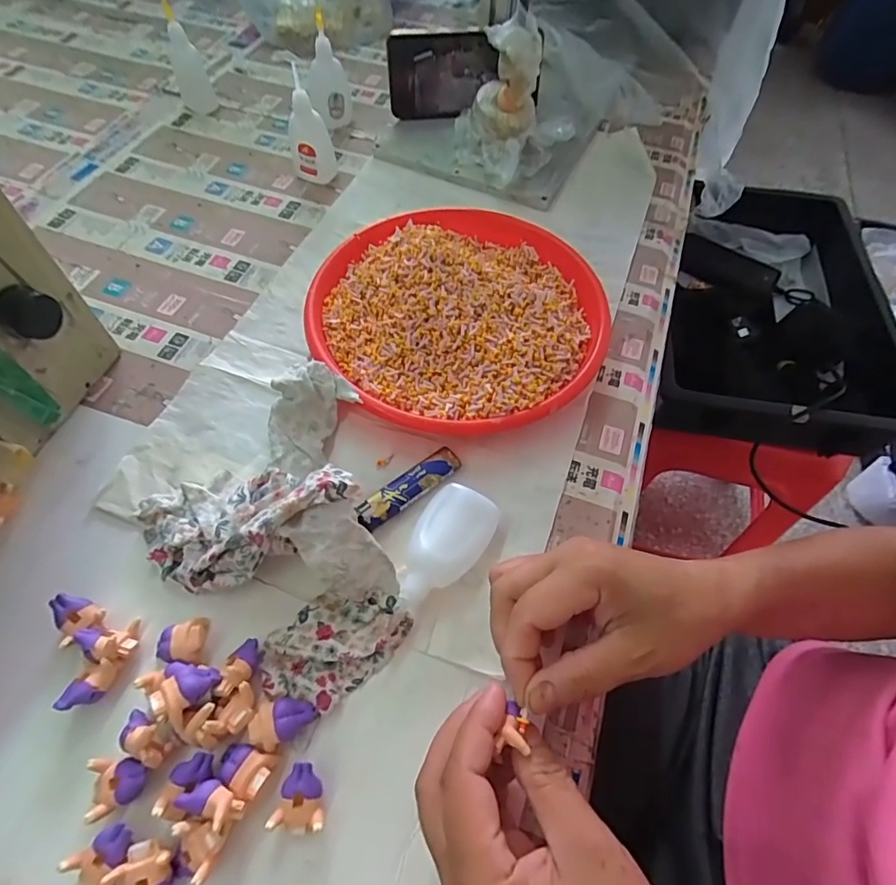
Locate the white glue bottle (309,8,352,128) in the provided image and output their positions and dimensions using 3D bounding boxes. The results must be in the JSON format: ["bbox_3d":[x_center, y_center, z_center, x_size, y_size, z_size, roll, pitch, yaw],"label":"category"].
[{"bbox_3d":[-0.131,-0.403,0.557,0.045,0.100,0.033,-6,59,-8],"label":"white glue bottle"}]

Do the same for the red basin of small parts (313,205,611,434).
[{"bbox_3d":[0.008,-0.106,0.412,0.227,0.052,0.226,2,58,-3],"label":"red basin of small parts"}]

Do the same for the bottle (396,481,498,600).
[{"bbox_3d":[-0.001,0.065,0.319,0.043,0.023,0.077,26,60,12],"label":"bottle"}]

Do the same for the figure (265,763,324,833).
[{"bbox_3d":[-0.072,0.177,0.254,0.024,0.017,0.028,12,58,3],"label":"figure"}]

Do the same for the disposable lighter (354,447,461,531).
[{"bbox_3d":[-0.026,0.031,0.347,0.077,0.010,0.021,-33,66,-22],"label":"disposable lighter"}]

